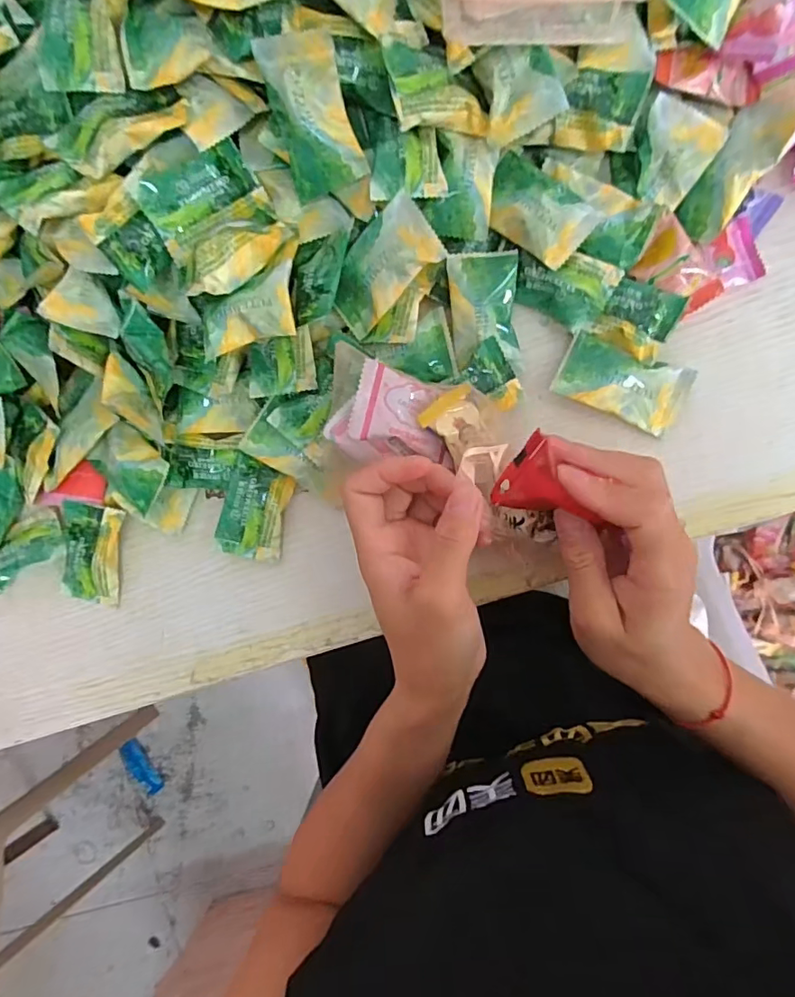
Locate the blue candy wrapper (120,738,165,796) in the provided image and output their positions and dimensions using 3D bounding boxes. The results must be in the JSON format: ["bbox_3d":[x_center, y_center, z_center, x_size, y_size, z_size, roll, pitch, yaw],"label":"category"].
[{"bbox_3d":[-0.552,0.581,1.136,0.050,0.013,0.130,-25,86,6],"label":"blue candy wrapper"}]

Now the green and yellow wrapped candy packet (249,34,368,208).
[{"bbox_3d":[-0.043,-0.193,0.266,0.038,0.015,0.068,-16,123,6],"label":"green and yellow wrapped candy packet"}]

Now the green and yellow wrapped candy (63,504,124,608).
[{"bbox_3d":[-0.198,0.036,0.340,0.040,0.016,0.066,13,91,7],"label":"green and yellow wrapped candy"}]

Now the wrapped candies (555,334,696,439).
[{"bbox_3d":[0.128,-0.065,0.296,0.069,0.008,0.038,24,92,7],"label":"wrapped candies"}]

